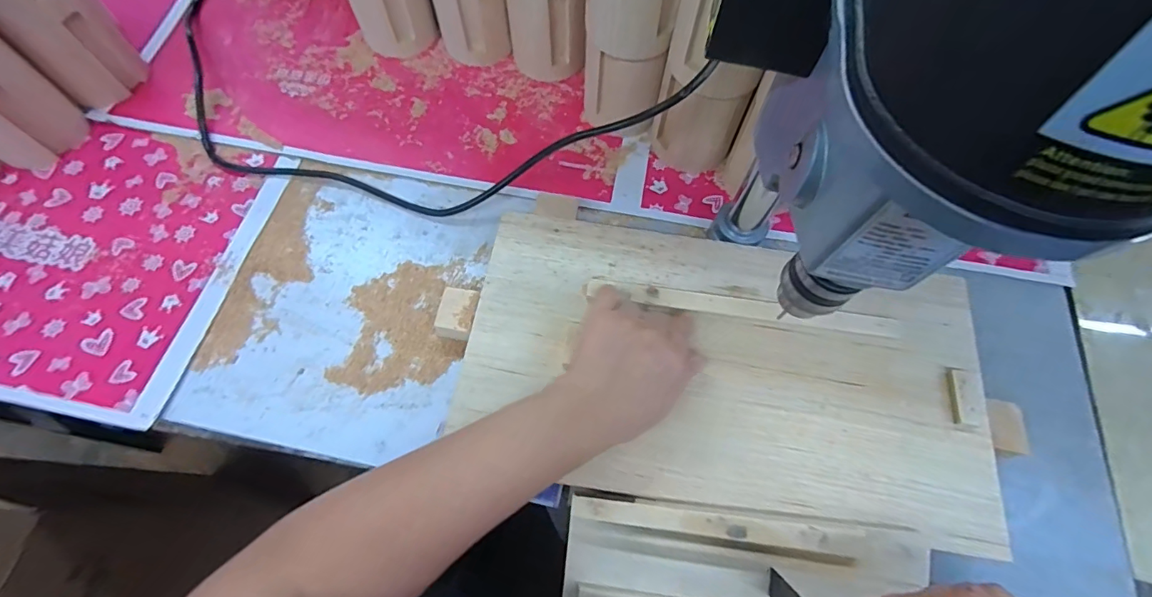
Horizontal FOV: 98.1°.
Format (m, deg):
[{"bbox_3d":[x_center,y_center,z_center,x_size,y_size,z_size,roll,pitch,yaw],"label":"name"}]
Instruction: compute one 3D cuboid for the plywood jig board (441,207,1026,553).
[{"bbox_3d":[0.112,0.048,0.379,0.382,0.011,0.203,9,67,3],"label":"plywood jig board"}]

